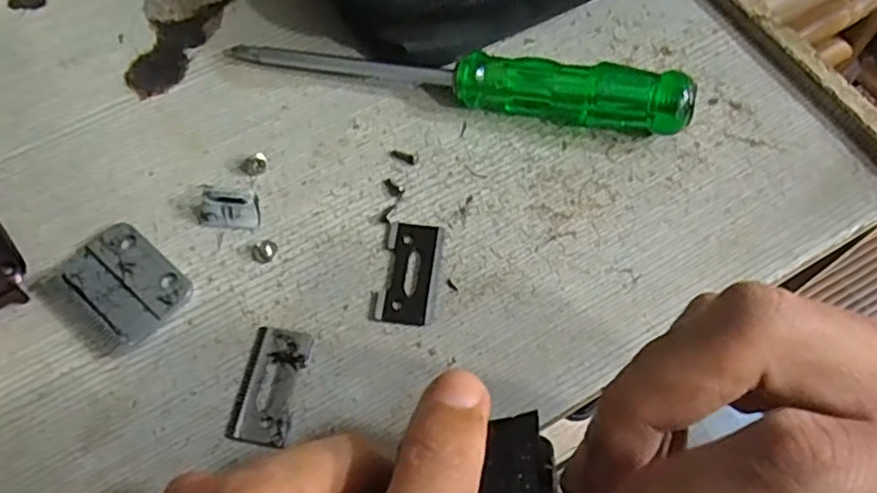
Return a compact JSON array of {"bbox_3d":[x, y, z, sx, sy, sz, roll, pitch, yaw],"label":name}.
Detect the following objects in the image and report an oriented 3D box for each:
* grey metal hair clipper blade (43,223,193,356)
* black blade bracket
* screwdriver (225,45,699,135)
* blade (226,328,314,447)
[{"bbox_3d":[-0.119,0.015,0.249,0.045,0.005,0.039,37,72,16],"label":"grey metal hair clipper blade"},{"bbox_3d":[-0.011,0.009,0.251,0.019,0.004,0.040,8,66,5],"label":"black blade bracket"},{"bbox_3d":[0.005,-0.070,0.275,0.190,0.025,0.019,11,67,6],"label":"screwdriver"},{"bbox_3d":[-0.059,0.048,0.234,0.021,0.004,0.040,9,66,5],"label":"blade"}]

